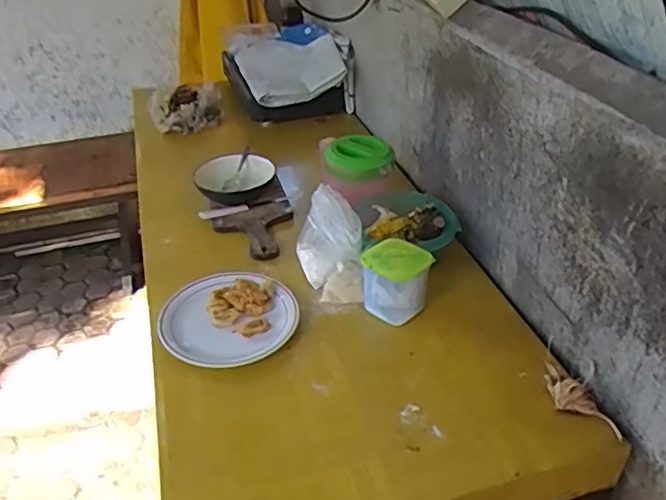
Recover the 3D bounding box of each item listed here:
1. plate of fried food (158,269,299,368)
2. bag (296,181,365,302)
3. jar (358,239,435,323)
[{"bbox_3d":[-0.170,0.104,1.009,0.211,0.043,0.207,-2,35,2],"label":"plate of fried food"},{"bbox_3d":[-0.006,-0.012,1.092,0.109,0.117,0.191,-3,35,0],"label":"bag"},{"bbox_3d":[0.106,0.051,1.017,0.088,0.105,0.096,-31,43,-33],"label":"jar"}]

